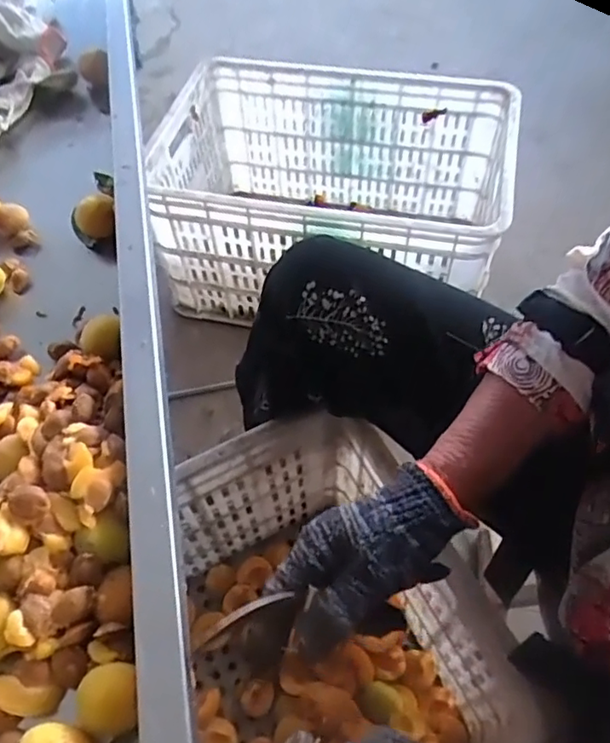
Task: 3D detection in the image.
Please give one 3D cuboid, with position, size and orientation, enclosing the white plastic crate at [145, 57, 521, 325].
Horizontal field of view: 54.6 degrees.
[{"bbox_3d":[0.043,-0.264,0.931,0.496,0.270,0.327,8,56,8],"label":"white plastic crate"}]

